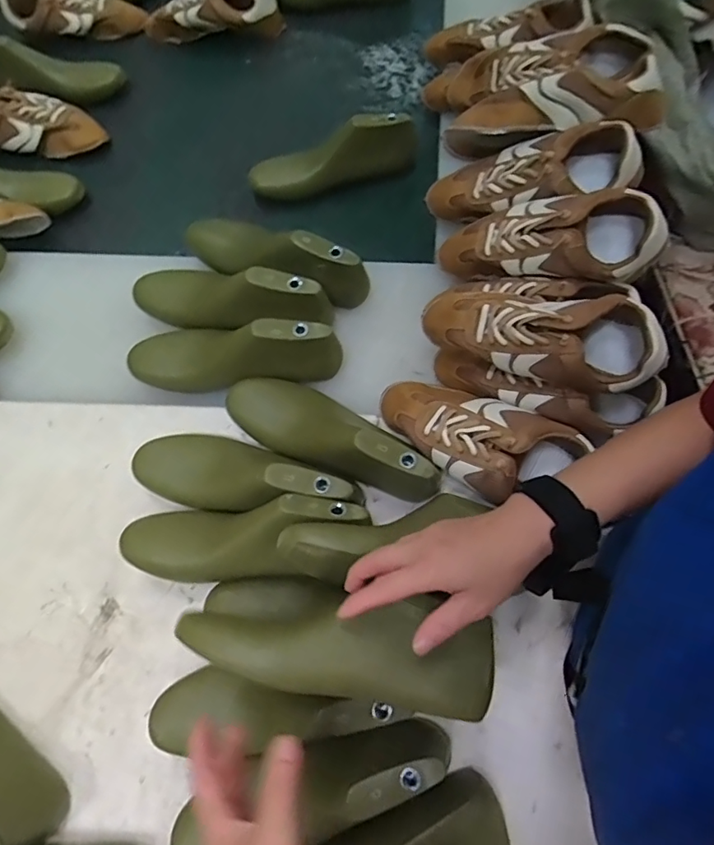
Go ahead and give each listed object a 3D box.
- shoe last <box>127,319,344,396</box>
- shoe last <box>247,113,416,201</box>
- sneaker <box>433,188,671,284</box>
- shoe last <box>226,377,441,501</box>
[{"bbox_3d":[-0.144,-0.081,0.589,0.248,0.073,0.072,1,70,3],"label":"shoe last"},{"bbox_3d":[-0.035,-0.391,0.764,0.253,0.085,0.089,-5,70,1],"label":"shoe last"},{"bbox_3d":[0.221,-0.210,0.603,0.245,0.094,0.101,-1,70,15],"label":"sneaker"},{"bbox_3d":[-0.027,0.007,0.552,0.242,0.076,0.074,22,73,10],"label":"shoe last"}]

